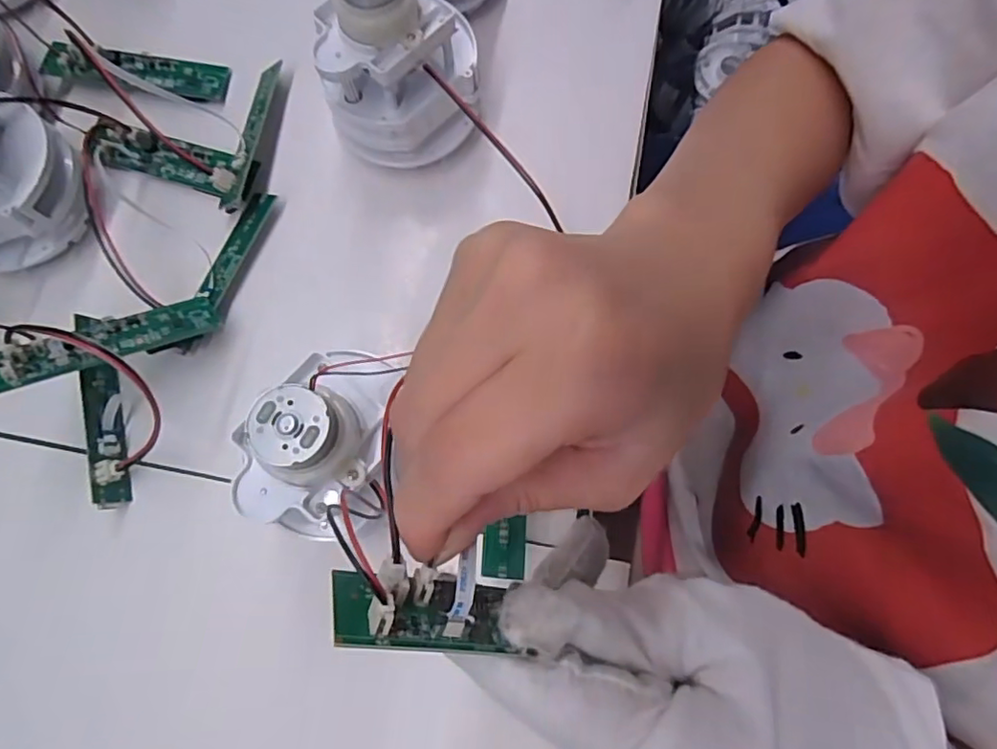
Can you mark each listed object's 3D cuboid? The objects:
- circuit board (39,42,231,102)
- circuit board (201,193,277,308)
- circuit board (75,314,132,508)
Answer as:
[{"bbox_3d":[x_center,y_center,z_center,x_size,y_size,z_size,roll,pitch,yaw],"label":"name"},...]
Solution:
[{"bbox_3d":[-0.180,-0.151,0.289,0.085,0.007,0.023,5,74,-6],"label":"circuit board"},{"bbox_3d":[-0.121,-0.059,0.269,0.014,0.004,0.058,20,77,5],"label":"circuit board"},{"bbox_3d":[-0.167,0.014,0.246,0.010,0.014,0.082,-24,75,37],"label":"circuit board"}]

